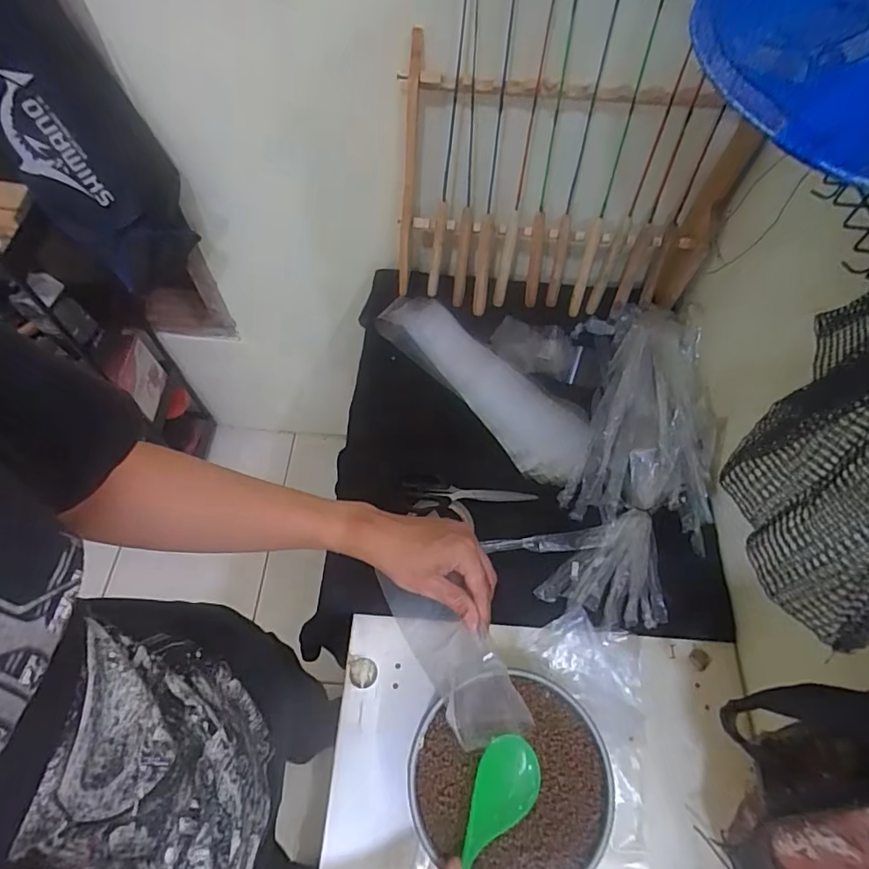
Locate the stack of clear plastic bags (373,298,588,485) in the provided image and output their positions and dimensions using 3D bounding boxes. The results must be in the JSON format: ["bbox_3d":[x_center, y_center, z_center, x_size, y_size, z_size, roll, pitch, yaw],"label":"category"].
[{"bbox_3d":[0.081,-0.087,0.816,0.118,0.042,0.393,-39,69,-20],"label":"stack of clear plastic bags"}]

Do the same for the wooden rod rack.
[{"bbox_3d":[0.189,-0.341,0.819,0.479,0.387,0.098,8,54,-3],"label":"wooden rod rack"}]

